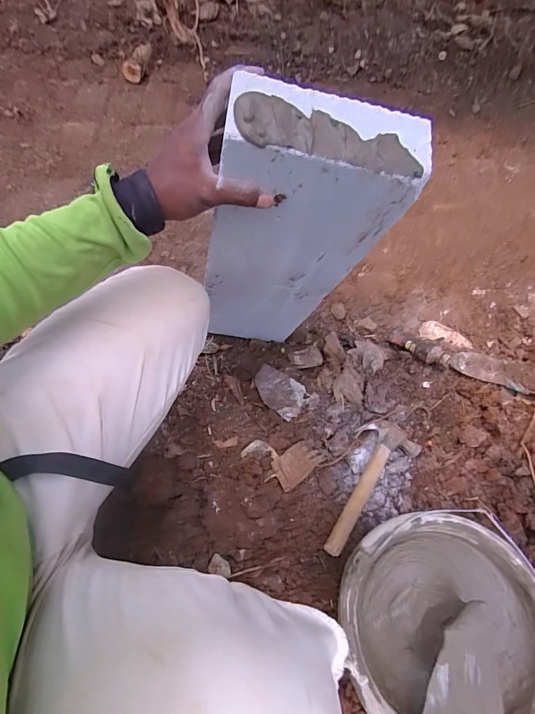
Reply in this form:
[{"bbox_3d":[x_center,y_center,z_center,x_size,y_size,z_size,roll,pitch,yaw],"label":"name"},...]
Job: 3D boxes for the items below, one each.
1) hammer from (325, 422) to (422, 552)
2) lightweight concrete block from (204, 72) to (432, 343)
[{"bbox_3d":[0.166,0.211,0.649,0.105,0.028,0.252,35,57,11],"label":"hammer"},{"bbox_3d":[0.009,-0.141,0.606,0.198,0.545,0.074,7,73,-9],"label":"lightweight concrete block"}]

